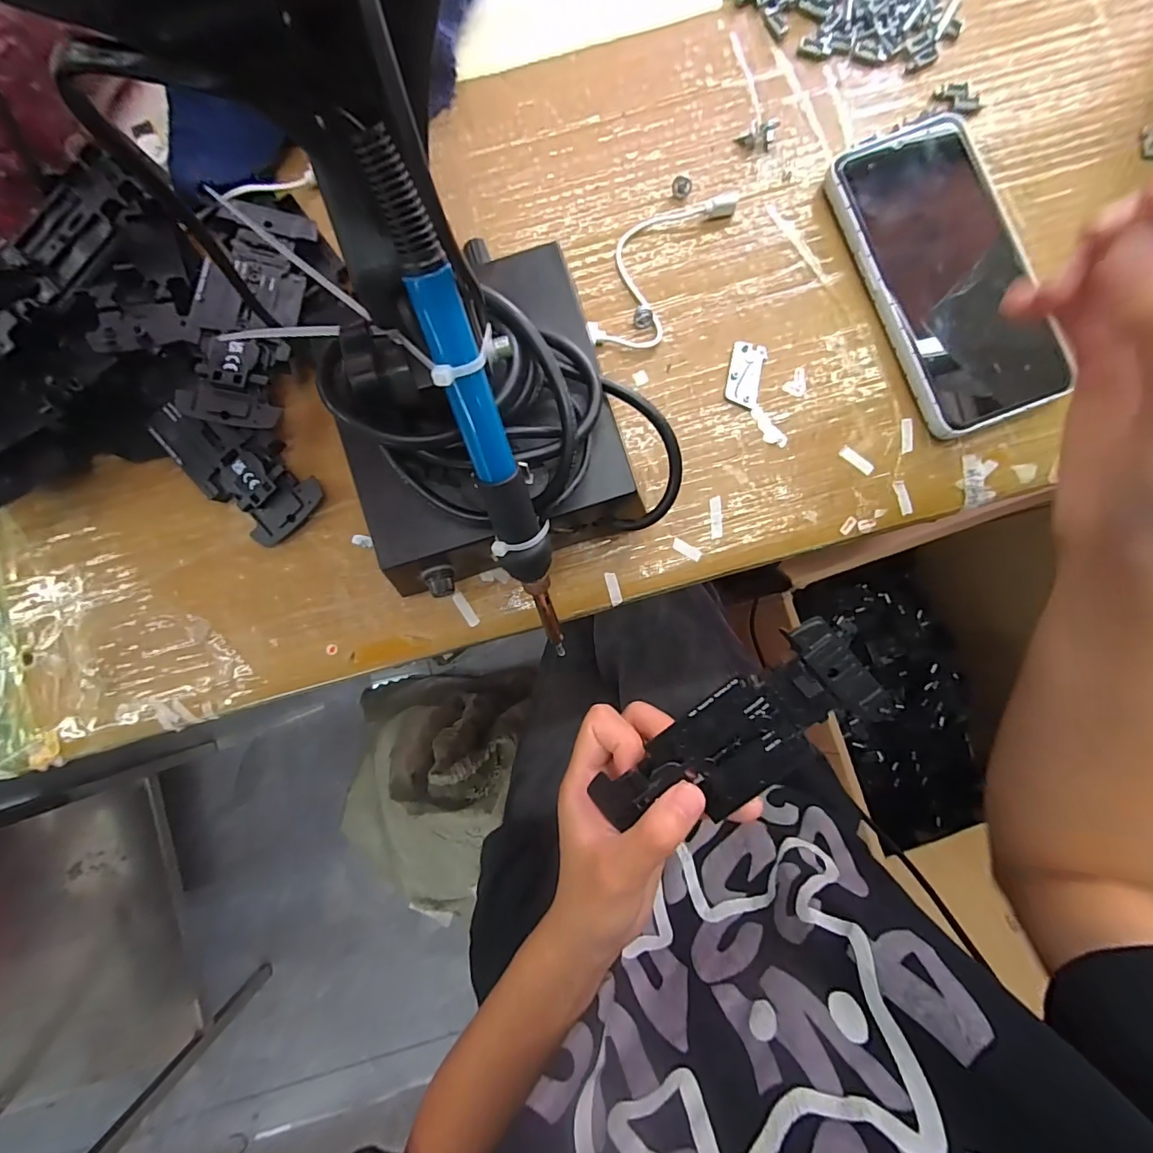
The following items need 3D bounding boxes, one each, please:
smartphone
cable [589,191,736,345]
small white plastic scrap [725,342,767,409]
[{"bbox_3d":[0.200,-0.164,0.266,0.079,0.019,0.166,-19,87,-1],"label":"smartphone"},{"bbox_3d":[0.043,-0.174,0.274,0.048,0.010,0.107,30,87,2],"label":"cable"},{"bbox_3d":[0.093,-0.111,0.270,0.018,0.004,0.034,12,87,1],"label":"small white plastic scrap"}]

